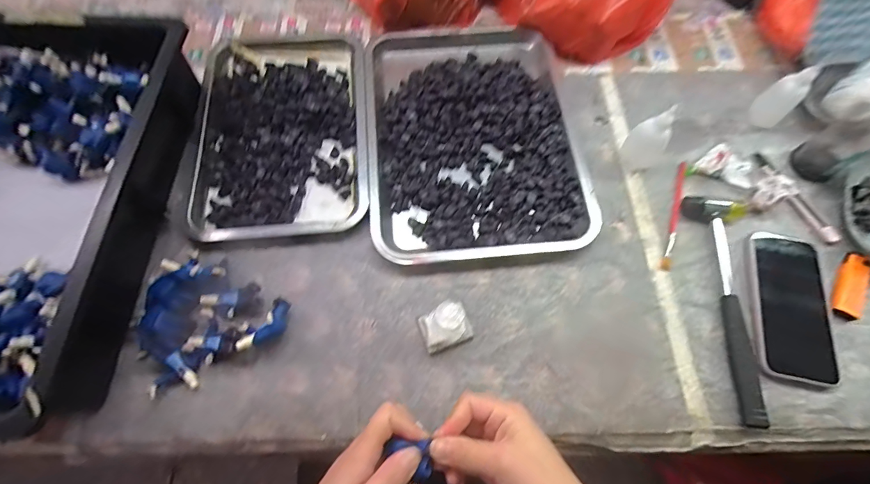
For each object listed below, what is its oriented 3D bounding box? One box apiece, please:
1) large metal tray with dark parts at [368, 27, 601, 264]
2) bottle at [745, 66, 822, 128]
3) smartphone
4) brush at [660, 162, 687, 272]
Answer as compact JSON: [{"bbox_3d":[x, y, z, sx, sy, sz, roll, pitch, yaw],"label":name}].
[{"bbox_3d":[0.048,-0.147,0.509,0.258,0.026,0.349,-4,69,-1],"label":"large metal tray with dark parts"},{"bbox_3d":[0.447,-0.186,0.502,0.034,0.079,0.032,31,72,12],"label":"bottle"},{"bbox_3d":[0.388,0.065,0.429,0.085,0.018,0.168,8,69,4],"label":"smartphone"},{"bbox_3d":[0.294,-0.035,0.477,0.011,0.004,0.154,20,70,8],"label":"brush"}]

